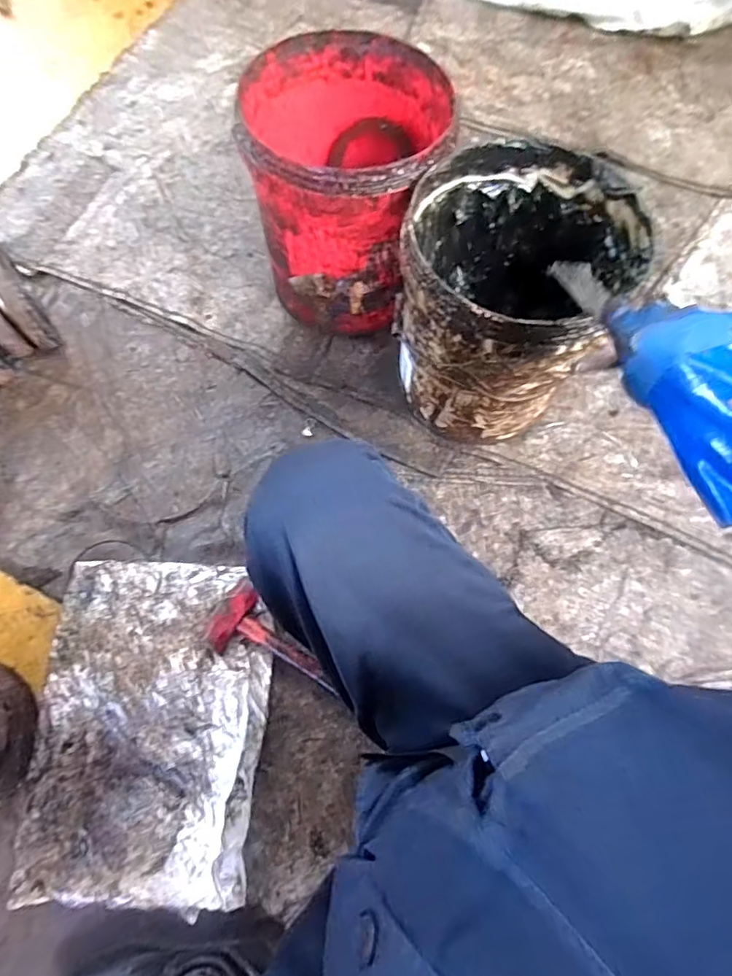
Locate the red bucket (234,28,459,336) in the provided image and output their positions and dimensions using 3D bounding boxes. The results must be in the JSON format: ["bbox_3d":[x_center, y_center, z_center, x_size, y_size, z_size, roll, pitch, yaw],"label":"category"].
[{"bbox_3d":[-0.033,-0.486,0.886,0.298,0.320,0.323,1,70,-2],"label":"red bucket"}]

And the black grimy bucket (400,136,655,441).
[{"bbox_3d":[0.196,-0.272,0.800,0.308,0.300,0.288,1,70,-2],"label":"black grimy bucket"}]

